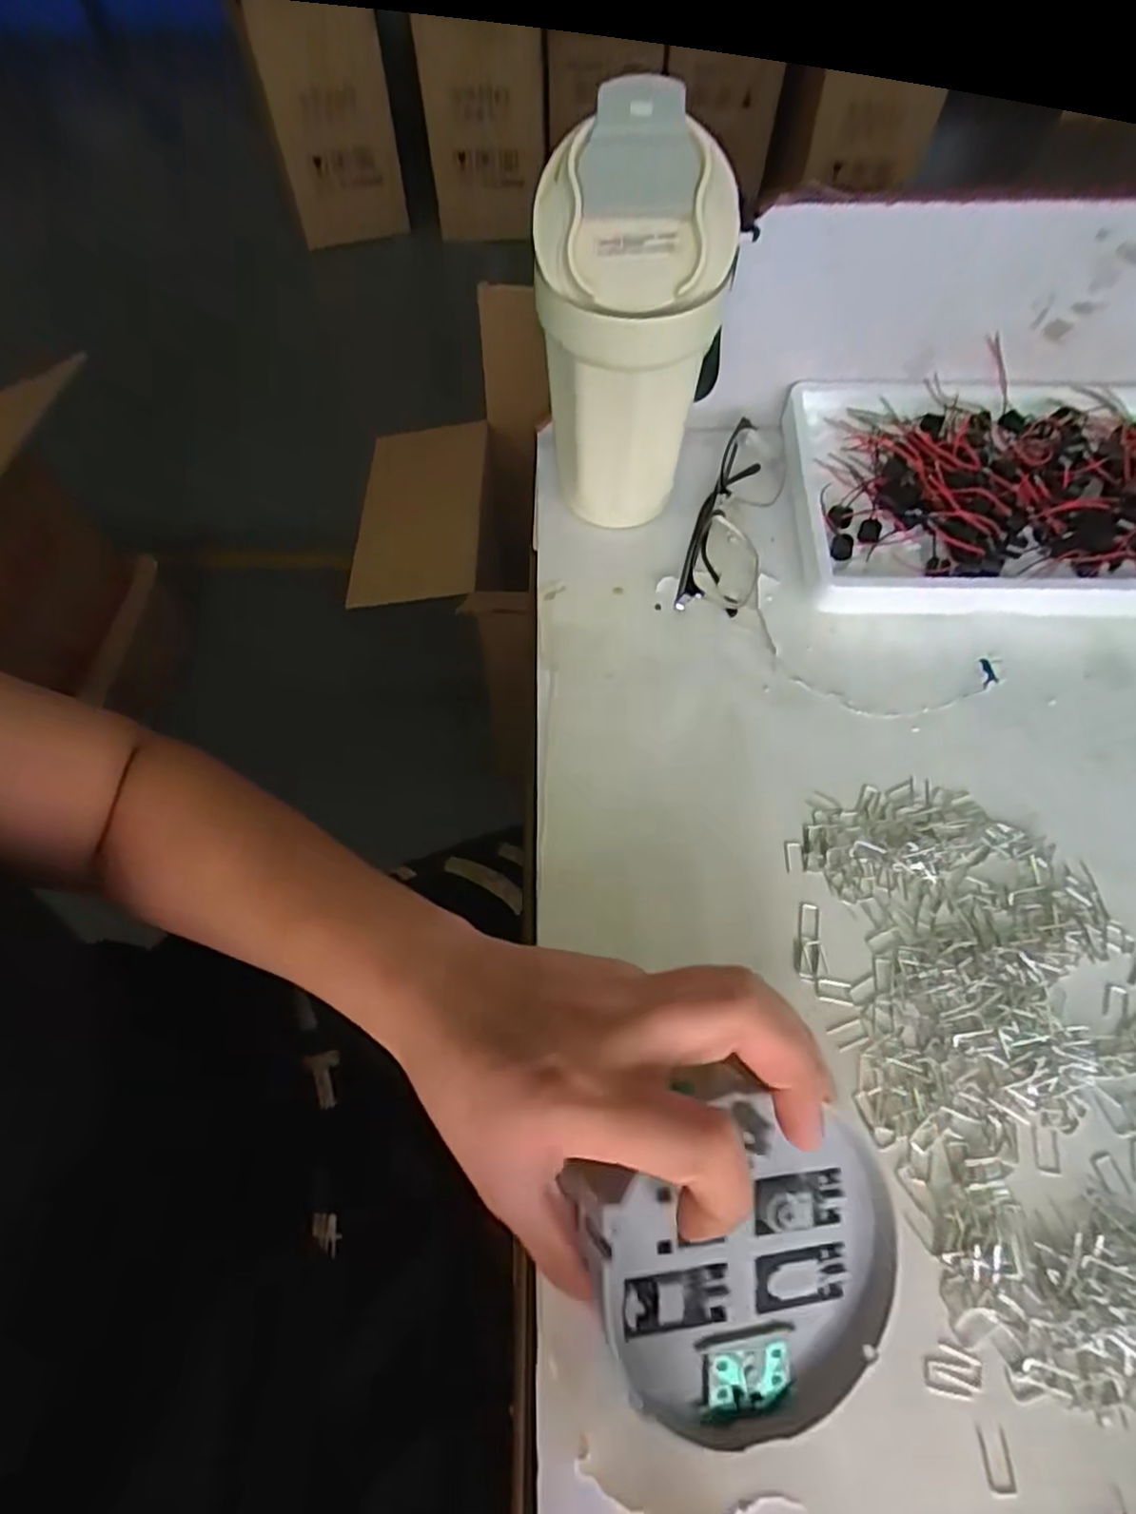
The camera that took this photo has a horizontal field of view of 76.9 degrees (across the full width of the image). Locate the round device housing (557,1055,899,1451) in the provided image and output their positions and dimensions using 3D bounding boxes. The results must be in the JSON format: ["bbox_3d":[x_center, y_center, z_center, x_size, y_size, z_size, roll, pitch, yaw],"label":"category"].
[{"bbox_3d":[0.061,0.159,0.239,0.108,0.021,0.110,2,82,-16],"label":"round device housing"}]

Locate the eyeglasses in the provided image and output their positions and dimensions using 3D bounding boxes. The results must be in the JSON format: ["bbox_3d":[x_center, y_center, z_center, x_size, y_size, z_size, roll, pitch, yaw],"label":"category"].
[{"bbox_3d":[0.098,-0.141,0.421,0.041,0.022,0.150,16,63,9],"label":"eyeglasses"}]

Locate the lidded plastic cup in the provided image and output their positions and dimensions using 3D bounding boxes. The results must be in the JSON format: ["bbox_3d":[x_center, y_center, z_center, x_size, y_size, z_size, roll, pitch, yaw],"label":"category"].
[{"bbox_3d":[0.029,-0.201,0.361,0.088,0.182,0.080,6,62,4],"label":"lidded plastic cup"}]

